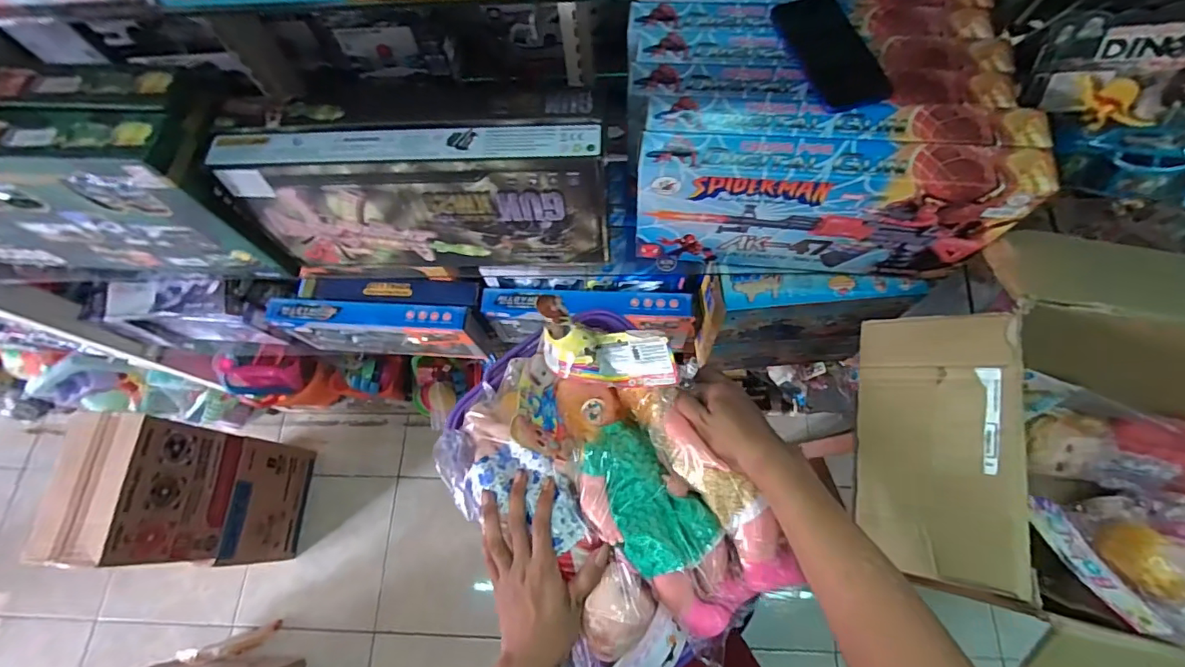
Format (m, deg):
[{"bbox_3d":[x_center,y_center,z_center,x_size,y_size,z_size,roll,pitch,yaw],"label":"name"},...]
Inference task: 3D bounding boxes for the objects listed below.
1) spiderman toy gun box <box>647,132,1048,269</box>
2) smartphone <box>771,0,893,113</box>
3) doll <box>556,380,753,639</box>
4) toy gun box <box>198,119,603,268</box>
[{"bbox_3d":[0.259,-0.151,0.608,0.400,0.190,0.058,6,70,5],"label":"spiderman toy gun box"},{"bbox_3d":[0.260,-0.316,0.566,0.073,0.015,0.166,-16,69,-4],"label":"smartphone"},{"bbox_3d":[0.049,0.176,0.552,0.101,0.067,0.292,-32,72,-9],"label":"doll"},{"bbox_3d":[-0.200,-0.161,0.640,0.439,0.203,0.074,0,69,3],"label":"toy gun box"}]

